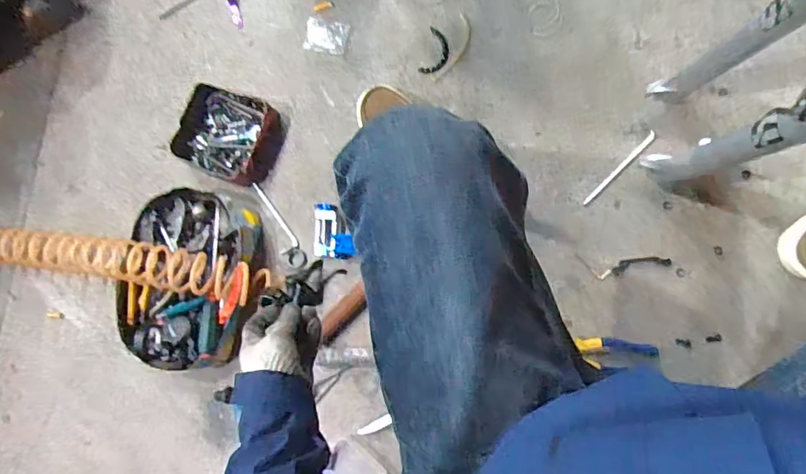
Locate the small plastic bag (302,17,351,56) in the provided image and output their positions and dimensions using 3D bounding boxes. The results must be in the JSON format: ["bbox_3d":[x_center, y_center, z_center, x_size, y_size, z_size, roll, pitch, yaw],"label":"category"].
[{"bbox_3d":[-0.141,-0.368,0.949,0.082,0.007,0.061,15,88,13],"label":"small plastic bag"}]

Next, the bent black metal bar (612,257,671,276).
[{"bbox_3d":[0.385,0.044,0.837,0.088,0.008,0.024,-13,82,11],"label":"bent black metal bar"}]

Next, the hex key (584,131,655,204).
[{"bbox_3d":[0.354,-0.112,0.844,0.010,0.015,0.154,44,93,8],"label":"hex key"}]

